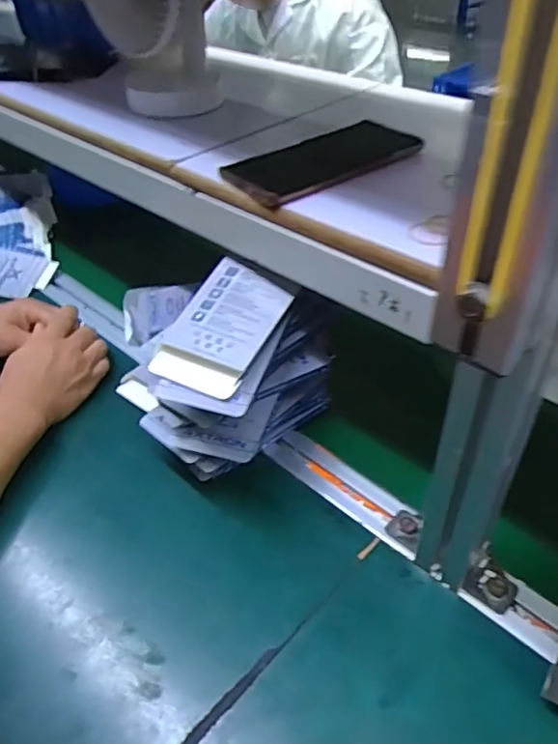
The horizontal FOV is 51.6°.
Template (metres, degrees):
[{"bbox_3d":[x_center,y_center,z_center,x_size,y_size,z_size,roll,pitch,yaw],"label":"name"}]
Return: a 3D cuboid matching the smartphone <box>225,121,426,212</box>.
[{"bbox_3d":[0.038,-0.178,0.480,0.169,0.005,0.084,-29,50,-26],"label":"smartphone"}]

